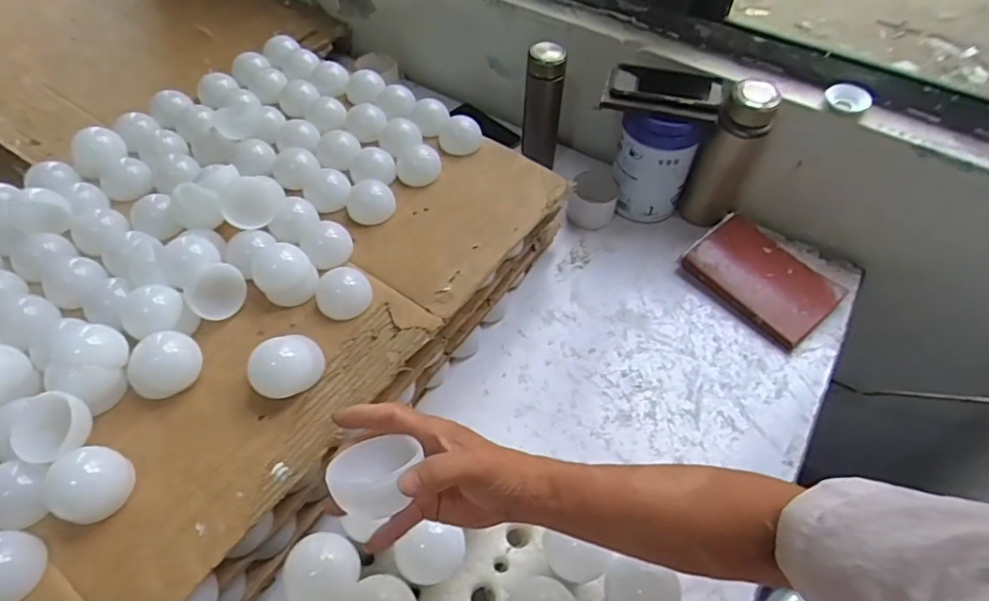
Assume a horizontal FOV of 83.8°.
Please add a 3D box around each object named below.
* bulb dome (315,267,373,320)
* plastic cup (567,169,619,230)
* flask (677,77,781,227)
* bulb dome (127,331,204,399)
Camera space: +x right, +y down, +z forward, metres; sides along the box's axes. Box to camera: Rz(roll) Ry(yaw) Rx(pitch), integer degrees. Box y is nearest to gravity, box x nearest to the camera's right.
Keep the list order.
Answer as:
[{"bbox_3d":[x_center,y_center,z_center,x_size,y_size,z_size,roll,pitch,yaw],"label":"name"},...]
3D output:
[{"bbox_3d":[-0.183,-0.009,0.669,0.063,0.031,0.057,-19,56,-14],"label":"bulb dome"},{"bbox_3d":[0.169,-0.170,0.944,0.078,0.069,0.077,0,54,-1],"label":"plastic cup"},{"bbox_3d":[0.365,-0.221,0.871,0.077,0.237,0.065,34,60,22],"label":"flask"},{"bbox_3d":[-0.356,0.066,0.590,0.068,0.040,0.072,0,54,-1],"label":"bulb dome"}]

